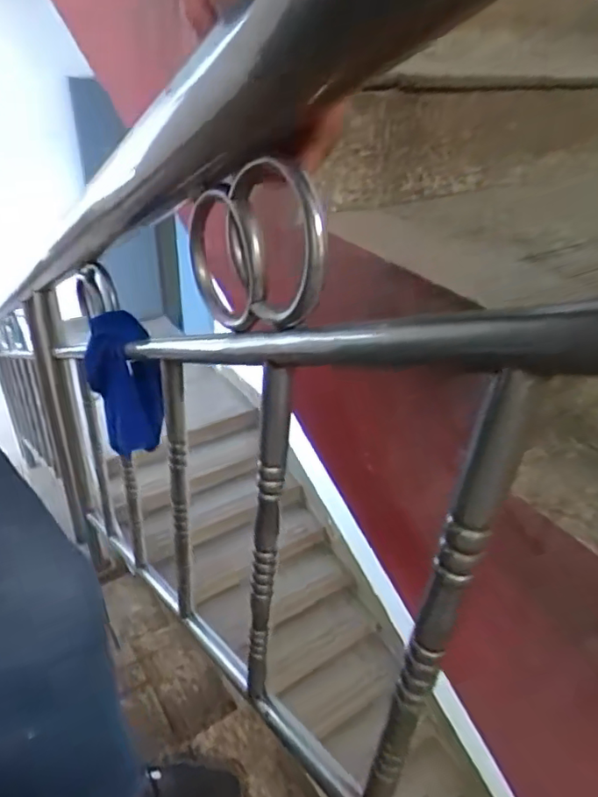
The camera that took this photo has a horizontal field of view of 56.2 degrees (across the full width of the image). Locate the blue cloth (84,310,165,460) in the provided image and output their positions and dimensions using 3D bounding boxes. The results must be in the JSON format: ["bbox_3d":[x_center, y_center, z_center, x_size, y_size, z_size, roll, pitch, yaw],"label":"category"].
[{"bbox_3d":[-0.241,-0.018,0.779,0.089,0.218,0.063,26,40,30],"label":"blue cloth"}]

